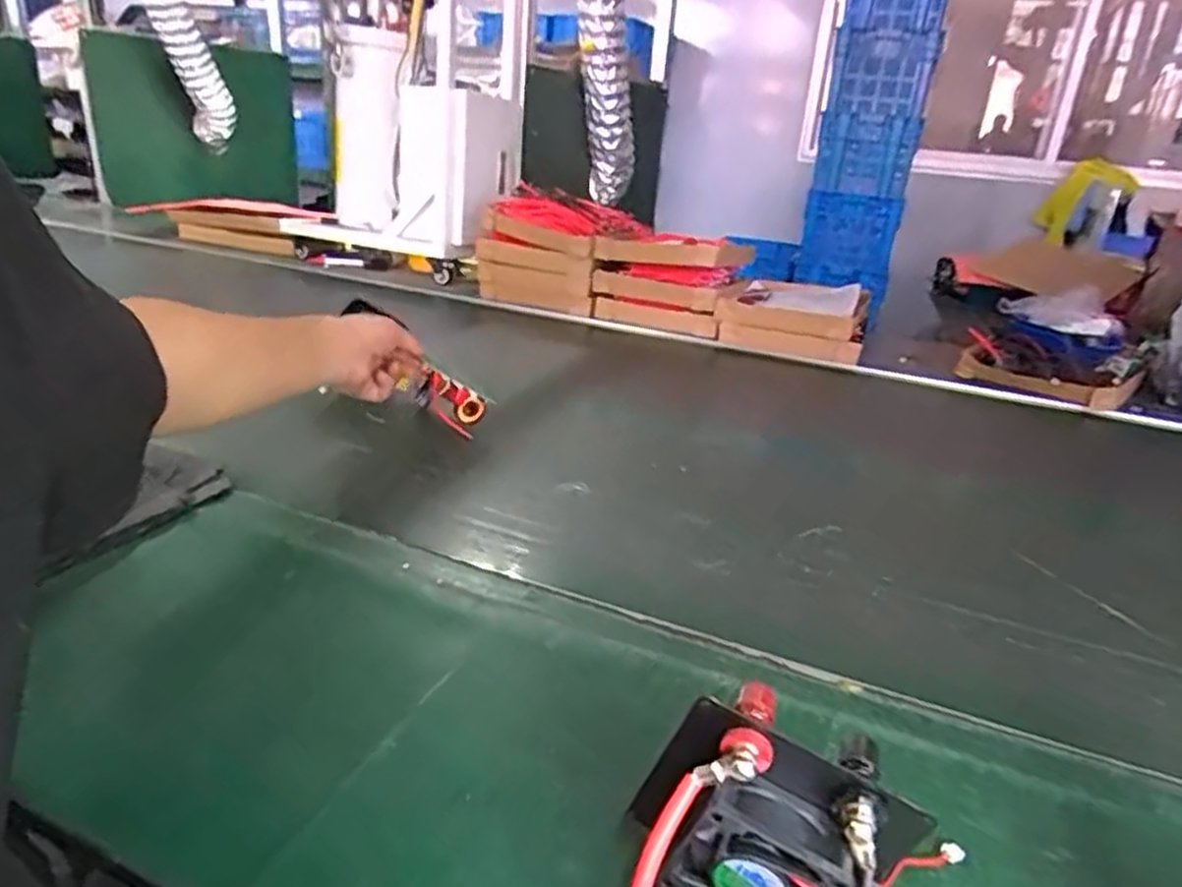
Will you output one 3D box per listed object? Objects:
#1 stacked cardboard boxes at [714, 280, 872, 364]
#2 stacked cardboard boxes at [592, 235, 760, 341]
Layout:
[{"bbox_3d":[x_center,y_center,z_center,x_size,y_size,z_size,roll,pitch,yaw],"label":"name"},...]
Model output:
[{"bbox_3d":[0.366,-0.230,1.356,0.243,0.080,0.292,13,24,19],"label":"stacked cardboard boxes"},{"bbox_3d":[0.148,-0.311,1.408,0.247,0.139,0.214,13,24,18],"label":"stacked cardboard boxes"}]

